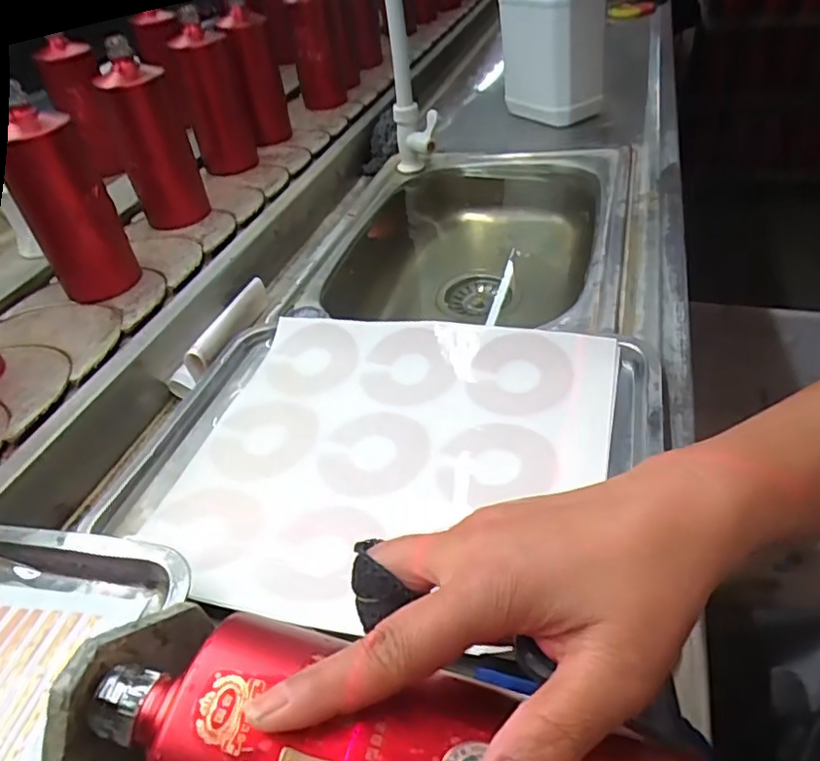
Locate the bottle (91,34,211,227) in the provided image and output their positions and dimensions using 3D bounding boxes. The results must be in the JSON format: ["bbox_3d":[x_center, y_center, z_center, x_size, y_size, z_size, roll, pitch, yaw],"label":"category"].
[{"bbox_3d":[-0.317,-0.297,0.751,0.079,0.205,0.066,-23,42,-17],"label":"bottle"}]

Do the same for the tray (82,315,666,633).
[{"bbox_3d":[-0.031,0.048,0.455,0.386,0.032,0.280,8,44,17],"label":"tray"}]

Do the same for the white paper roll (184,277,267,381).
[{"bbox_3d":[-0.176,-0.059,0.595,0.025,0.023,0.135,7,44,16],"label":"white paper roll"}]

